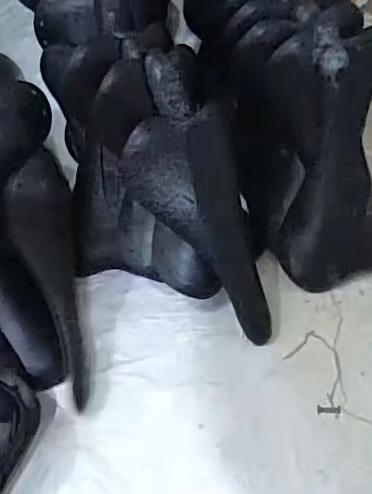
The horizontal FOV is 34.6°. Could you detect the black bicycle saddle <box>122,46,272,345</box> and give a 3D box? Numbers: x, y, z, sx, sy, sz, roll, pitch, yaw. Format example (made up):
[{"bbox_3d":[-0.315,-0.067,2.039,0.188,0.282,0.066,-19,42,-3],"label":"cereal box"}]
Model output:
[{"bbox_3d":[0.014,-0.049,0.641,0.131,0.075,0.323,-21,97,-11],"label":"black bicycle saddle"}]

